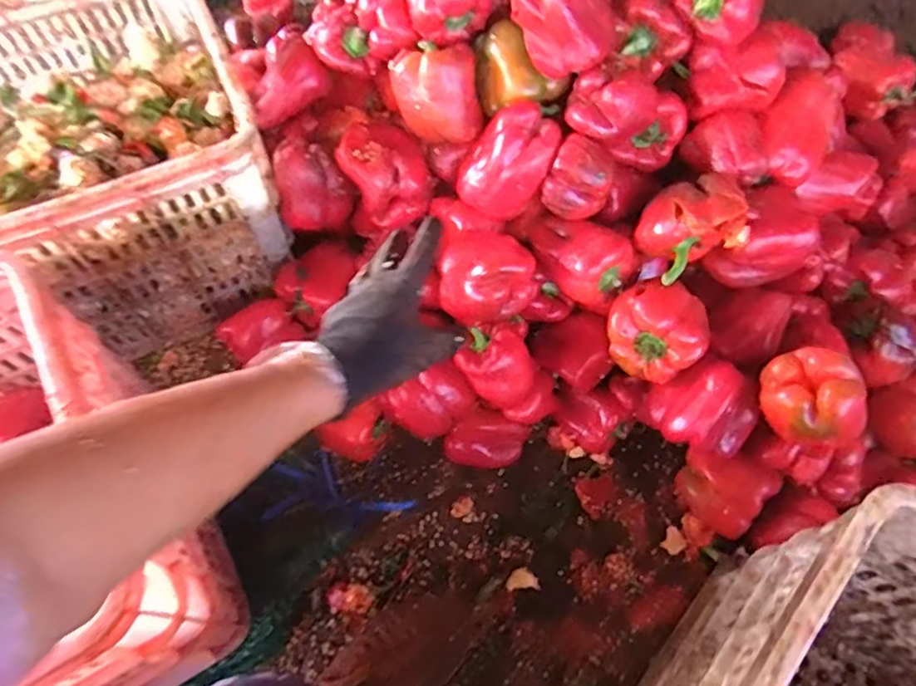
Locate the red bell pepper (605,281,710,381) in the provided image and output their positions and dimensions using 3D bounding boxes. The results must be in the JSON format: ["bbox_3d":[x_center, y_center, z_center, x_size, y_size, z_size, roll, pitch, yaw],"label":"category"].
[{"bbox_3d":[0.205,-0.016,0.636,0.097,0.077,0.088,33,65,16],"label":"red bell pepper"}]

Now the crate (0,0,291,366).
[{"bbox_3d":[-0.504,-0.183,0.749,0.503,0.272,0.356,-25,64,-14],"label":"crate"}]

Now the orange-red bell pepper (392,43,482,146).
[{"bbox_3d":[-0.021,-0.267,0.661,0.092,0.081,0.073,-9,61,-6],"label":"orange-red bell pepper"}]

